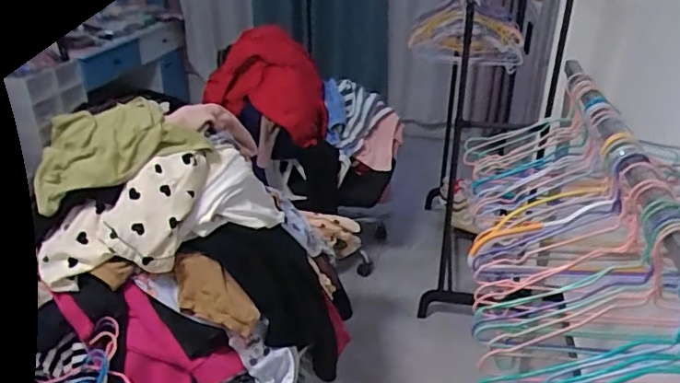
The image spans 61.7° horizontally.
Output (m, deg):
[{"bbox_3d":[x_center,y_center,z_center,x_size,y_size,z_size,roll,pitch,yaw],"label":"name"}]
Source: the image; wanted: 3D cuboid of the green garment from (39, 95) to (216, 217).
[{"bbox_3d":[-0.510,-0.088,1.331,0.380,0.174,0.248,-7,26,-17],"label":"green garment"}]

